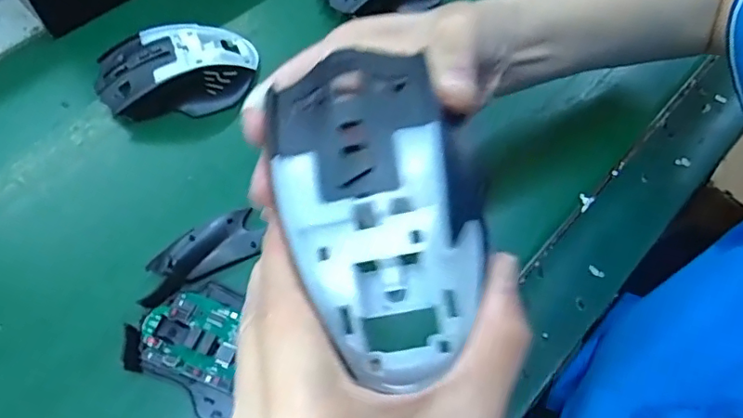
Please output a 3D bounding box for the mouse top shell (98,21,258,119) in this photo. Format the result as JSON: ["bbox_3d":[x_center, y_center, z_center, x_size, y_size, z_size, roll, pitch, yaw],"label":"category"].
[{"bbox_3d":[-0.145,-0.104,0.404,0.117,0.043,0.070,-14,65,-10],"label":"mouse top shell"}]

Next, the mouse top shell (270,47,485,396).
[{"bbox_3d":[0.004,-0.006,0.178,0.066,0.034,0.104,-16,65,-10],"label":"mouse top shell"}]

